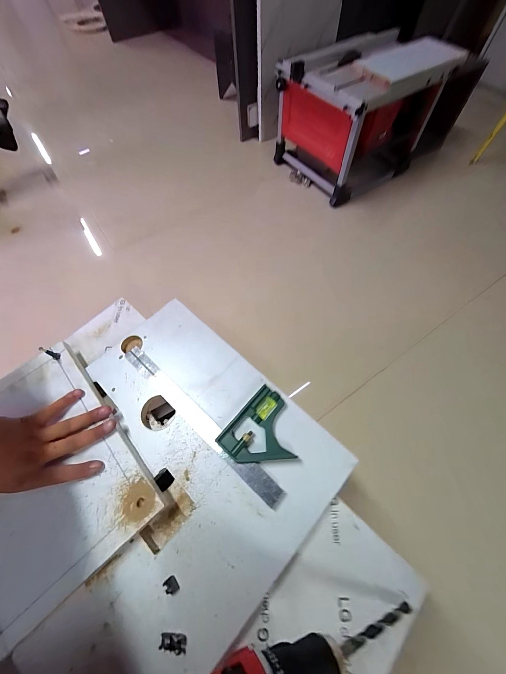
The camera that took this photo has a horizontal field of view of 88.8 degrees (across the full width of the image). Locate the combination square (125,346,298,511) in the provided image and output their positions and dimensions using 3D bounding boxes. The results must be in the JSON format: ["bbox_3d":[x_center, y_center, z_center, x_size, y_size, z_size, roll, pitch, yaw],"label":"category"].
[{"bbox_3d":[-0.052,0.081,0.374,0.299,0.018,0.107,39,70,19],"label":"combination square"}]

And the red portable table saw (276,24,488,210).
[{"bbox_3d":[0.425,-0.817,0.946,0.599,0.323,0.361,-29,66,-12],"label":"red portable table saw"}]

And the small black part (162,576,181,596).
[{"bbox_3d":[-0.090,0.276,0.285,0.012,0.009,0.017,-37,68,-16],"label":"small black part"}]

